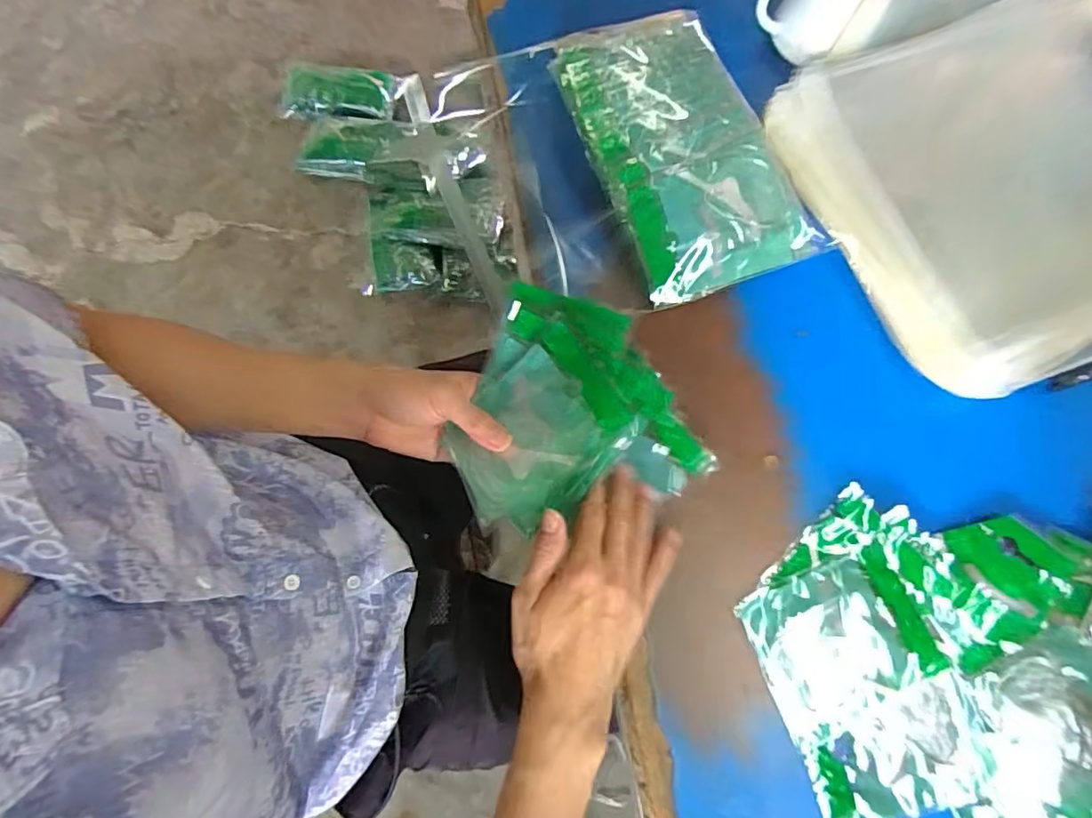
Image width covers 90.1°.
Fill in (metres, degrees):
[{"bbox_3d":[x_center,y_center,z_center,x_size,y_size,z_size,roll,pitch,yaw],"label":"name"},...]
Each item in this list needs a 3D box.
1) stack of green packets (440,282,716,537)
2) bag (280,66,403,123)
[{"bbox_3d":[0.006,0.002,0.409,0.166,0.066,0.179,-34,79,-10],"label":"stack of green packets"},{"bbox_3d":[-0.540,-0.819,1.420,0.306,0.060,0.169,10,73,-1],"label":"bag"}]

